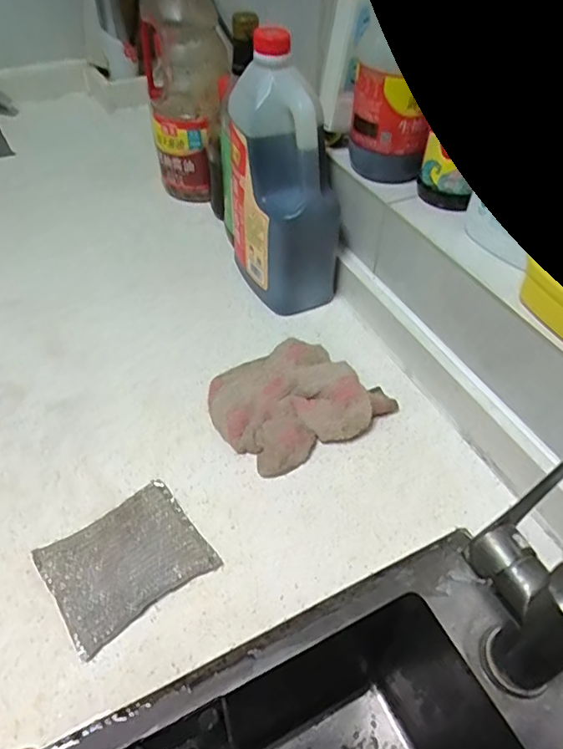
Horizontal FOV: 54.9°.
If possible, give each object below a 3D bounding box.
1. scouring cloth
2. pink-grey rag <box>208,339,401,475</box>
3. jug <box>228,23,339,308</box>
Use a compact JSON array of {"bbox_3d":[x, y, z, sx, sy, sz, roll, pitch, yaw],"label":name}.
[{"bbox_3d":[-0.116,0.138,0.407,0.109,0.012,0.084,-28,54,-27],"label":"scouring cloth"},{"bbox_3d":[0.013,0.016,0.510,0.159,0.034,0.131,-26,53,-22],"label":"pink-grey rag"},{"bbox_3d":[0.004,-0.188,0.555,0.096,0.228,0.111,-15,50,-14],"label":"jug"}]

